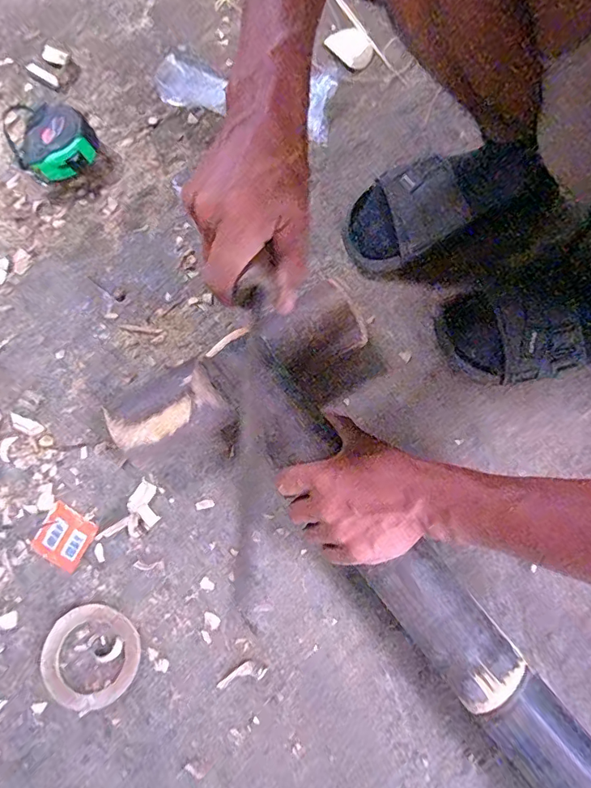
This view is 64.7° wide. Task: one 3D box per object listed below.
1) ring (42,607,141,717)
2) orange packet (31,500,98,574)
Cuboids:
[{"bbox_3d":[-0.203,0.259,0.459,0.093,0.004,0.094,38,81,8],"label":"ring"},{"bbox_3d":[-0.245,0.151,0.494,0.057,0.004,0.054,29,80,6],"label":"orange packet"}]

